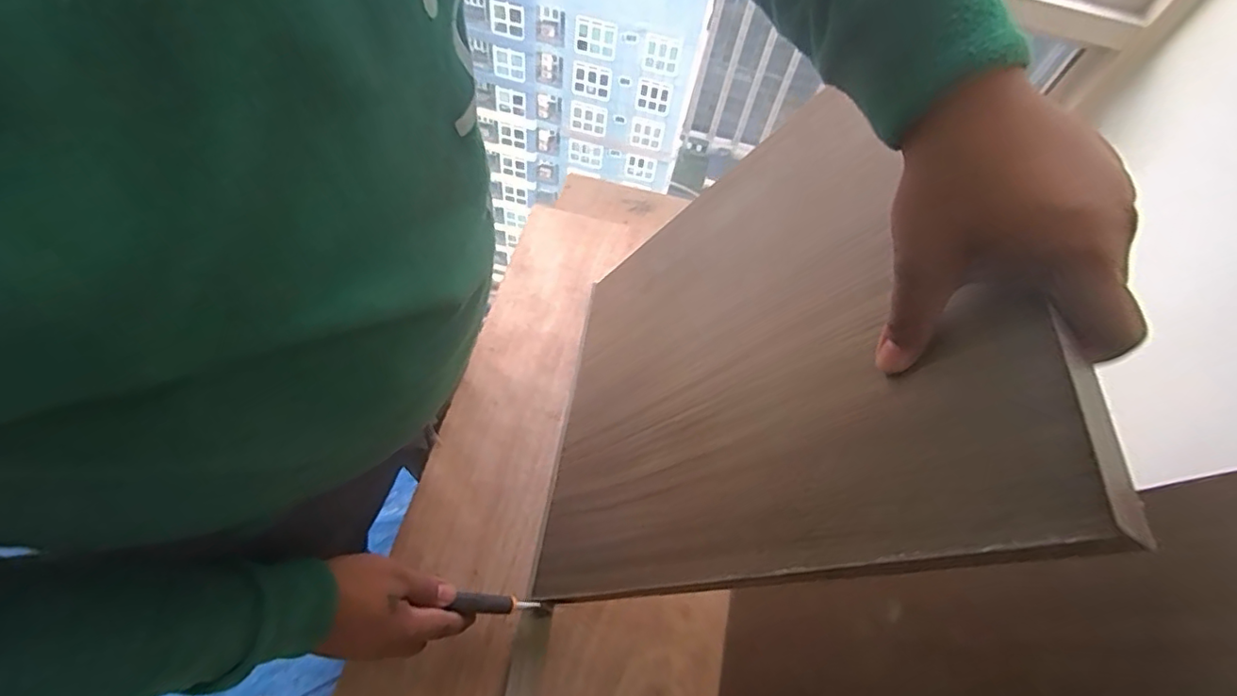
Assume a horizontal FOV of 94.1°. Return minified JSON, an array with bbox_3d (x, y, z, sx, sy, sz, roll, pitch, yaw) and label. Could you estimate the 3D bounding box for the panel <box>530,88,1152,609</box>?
[{"bbox_3d":[0.081,-0.002,0.473,0.026,0.463,0.378,26,54,-24],"label":"panel"}]

